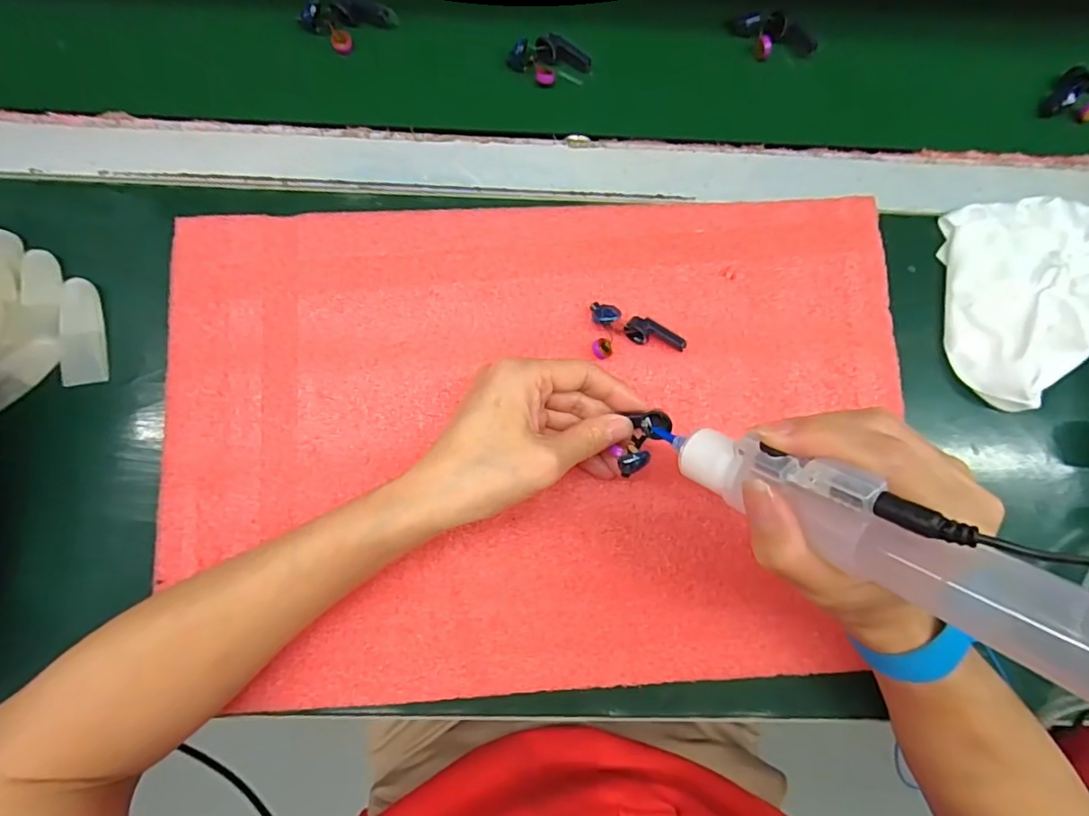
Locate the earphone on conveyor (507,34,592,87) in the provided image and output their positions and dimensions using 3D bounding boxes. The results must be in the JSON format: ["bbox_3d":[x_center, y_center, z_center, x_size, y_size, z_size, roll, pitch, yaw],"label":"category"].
[{"bbox_3d":[0.003,-0.214,0.329,0.048,0.014,0.025,-10,82,-4],"label":"earphone on conveyor"}]

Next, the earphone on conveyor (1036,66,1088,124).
[{"bbox_3d":[0.349,-0.204,0.344,0.034,0.013,0.045,43,82,4],"label":"earphone on conveyor"}]

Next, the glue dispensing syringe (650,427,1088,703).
[{"bbox_3d":[0.114,0.045,0.152,0.025,0.212,0.036,-48,128,-8],"label":"glue dispensing syringe"}]

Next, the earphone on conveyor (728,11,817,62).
[{"bbox_3d":[0.148,-0.238,0.341,0.053,0.014,0.026,-3,82,-3],"label":"earphone on conveyor"}]

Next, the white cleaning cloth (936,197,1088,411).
[{"bbox_3d":[0.291,-0.073,0.312,0.118,0.032,0.113,-25,84,-6],"label":"white cleaning cloth"}]

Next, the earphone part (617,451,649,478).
[{"bbox_3d":[0.042,0.025,0.250,0.015,0.006,0.009,-30,84,-6],"label":"earphone part"}]

